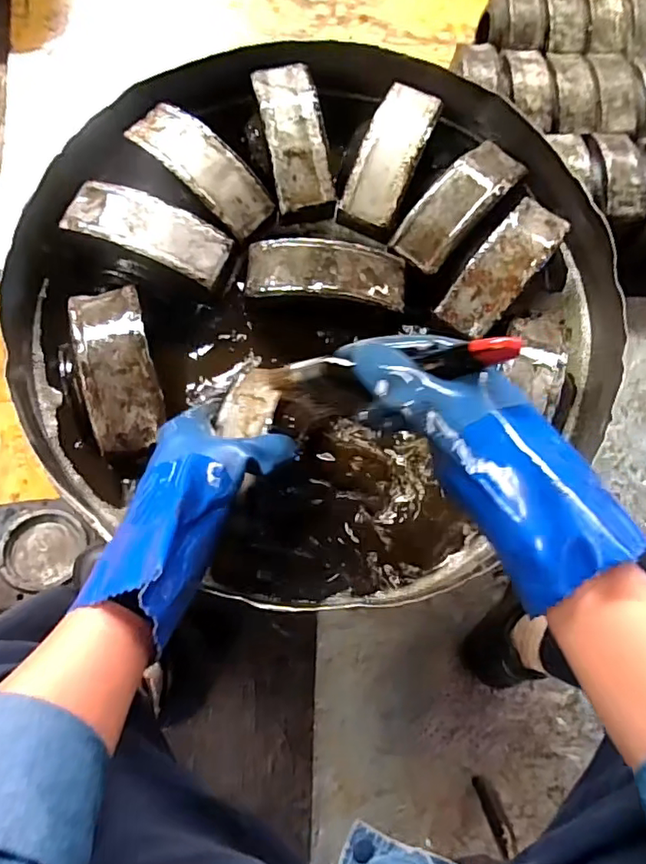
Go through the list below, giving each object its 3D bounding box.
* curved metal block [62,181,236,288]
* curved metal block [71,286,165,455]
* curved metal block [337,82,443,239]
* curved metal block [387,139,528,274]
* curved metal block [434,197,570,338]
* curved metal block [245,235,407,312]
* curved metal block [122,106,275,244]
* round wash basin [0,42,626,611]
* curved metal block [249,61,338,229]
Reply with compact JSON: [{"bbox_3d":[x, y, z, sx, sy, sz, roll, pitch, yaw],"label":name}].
[{"bbox_3d":[-0.173,-0.200,0.539,0.159,0.030,0.064,20,77,0],"label":"curved metal block"},{"bbox_3d":[-0.190,-0.063,0.500,0.066,0.030,0.157,-15,79,-8],"label":"curved metal block"},{"bbox_3d":[0.073,-0.297,0.581,0.064,0.038,0.164,22,86,5],"label":"curved metal block"},{"bbox_3d":[0.144,-0.240,0.569,0.060,0.034,0.164,42,78,5],"label":"curved metal block"},{"bbox_3d":[0.185,-0.170,0.552,0.060,0.034,0.159,40,78,5],"label":"curved metal block"},{"bbox_3d":[0.004,-0.160,0.546,0.158,0.030,0.061,5,77,-3],"label":"curved metal block"},{"bbox_3d":[-0.126,-0.273,0.567,0.165,0.040,0.062,43,78,5],"label":"curved metal block"},{"bbox_3d":[-0.001,-0.137,0.548,0.577,0.123,0.547,1,78,-4],"label":"round wash basin"},{"bbox_3d":[-0.031,-0.314,0.578,0.064,0.036,0.163,-10,86,-4],"label":"curved metal block"}]

